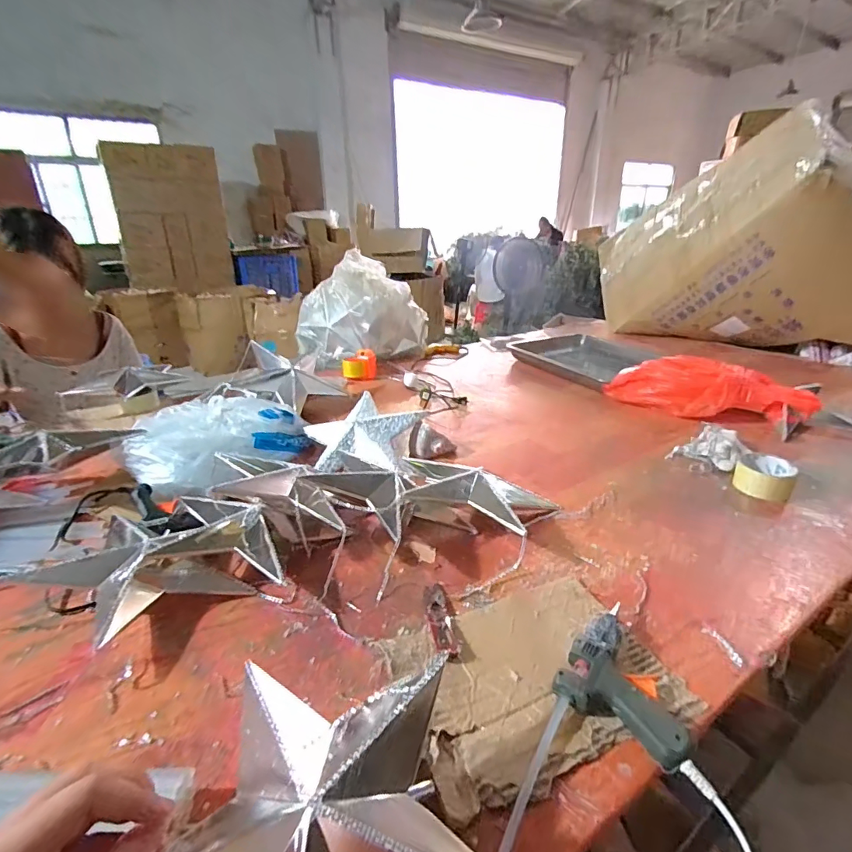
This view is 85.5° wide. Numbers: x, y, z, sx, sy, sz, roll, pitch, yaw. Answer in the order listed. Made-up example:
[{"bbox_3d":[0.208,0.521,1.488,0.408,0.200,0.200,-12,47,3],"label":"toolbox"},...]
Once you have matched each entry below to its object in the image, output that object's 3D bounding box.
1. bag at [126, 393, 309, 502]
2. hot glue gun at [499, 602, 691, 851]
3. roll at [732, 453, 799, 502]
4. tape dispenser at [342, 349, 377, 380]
[{"bbox_3d":[-0.406,0.018,0.893,0.268,0.087,0.311,12,27,27],"label":"bag"},{"bbox_3d":[0.159,0.257,0.391,0.107,0.031,0.252,12,27,28],"label":"hot glue gun"},{"bbox_3d":[0.563,0.082,0.767,0.080,0.045,0.083,15,29,33],"label":"roll"},{"bbox_3d":[-0.205,-0.193,1.422,0.103,0.065,0.113,-4,24,-7],"label":"tape dispenser"}]

